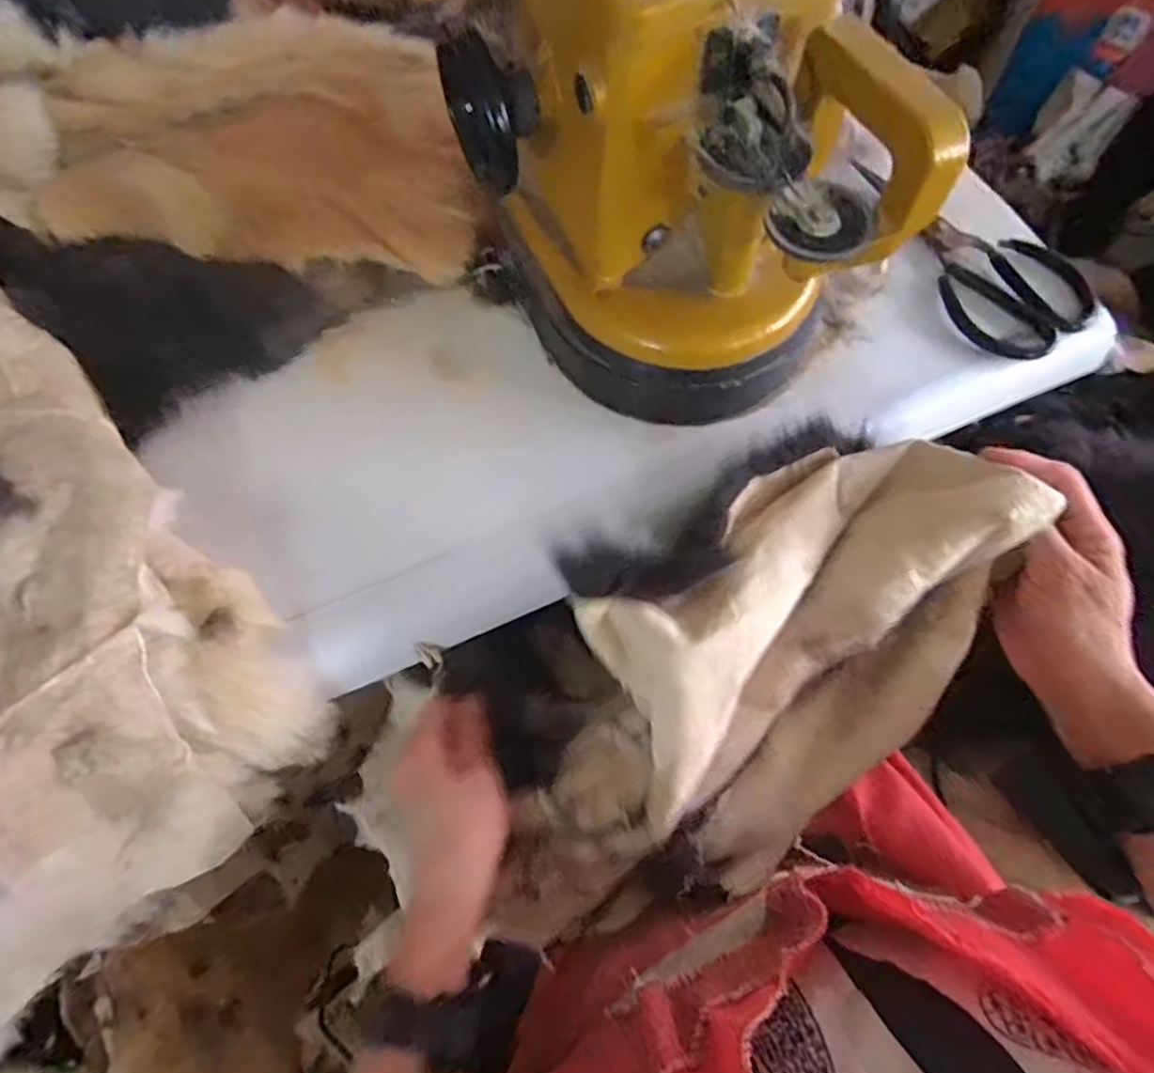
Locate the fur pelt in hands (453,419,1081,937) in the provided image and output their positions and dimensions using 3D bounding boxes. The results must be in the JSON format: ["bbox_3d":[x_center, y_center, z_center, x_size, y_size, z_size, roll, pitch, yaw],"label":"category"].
[{"bbox_3d":[0.105,0.088,0.421,0.355,0.168,0.190,-36,72,-13],"label":"fur pelt in hands"}]

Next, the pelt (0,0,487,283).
[{"bbox_3d":[-0.273,-0.302,0.513,0.391,0.095,0.208,-1,68,0],"label":"pelt"}]

